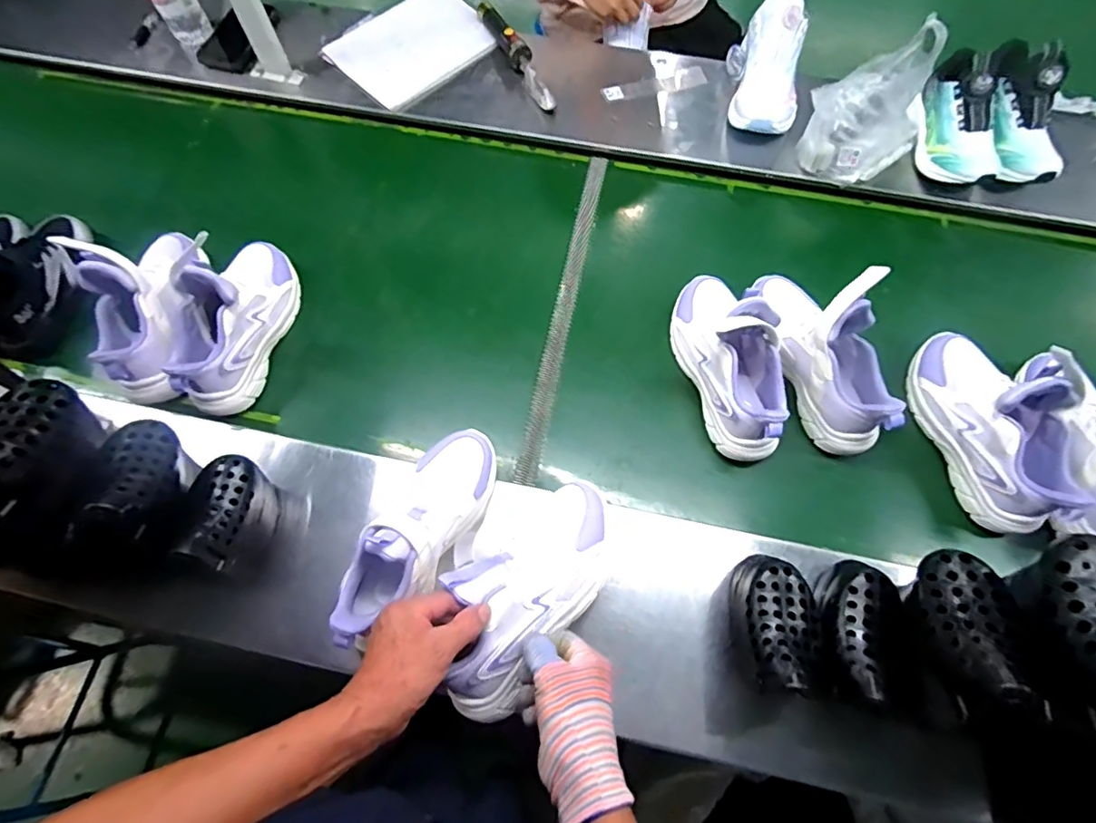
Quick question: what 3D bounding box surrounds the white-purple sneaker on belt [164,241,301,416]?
[{"bbox_3d":[-0.411,-0.127,0.699,0.084,0.128,0.248,14,69,5],"label":"white-purple sneaker on belt"}]

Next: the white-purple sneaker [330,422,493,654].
[{"bbox_3d":[-0.136,0.120,0.557,0.093,0.104,0.253,26,55,12],"label":"white-purple sneaker"}]

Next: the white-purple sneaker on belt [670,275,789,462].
[{"bbox_3d":[0.231,-0.076,0.670,0.088,0.126,0.252,-15,69,-7],"label":"white-purple sneaker on belt"}]

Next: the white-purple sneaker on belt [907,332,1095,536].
[{"bbox_3d":[0.538,0.003,0.630,0.086,0.145,0.253,-12,69,-6],"label":"white-purple sneaker on belt"}]

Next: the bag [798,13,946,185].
[{"bbox_3d":[0.493,-0.468,0.808,0.158,0.123,0.226,33,71,11],"label":"bag"}]

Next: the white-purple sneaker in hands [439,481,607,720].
[{"bbox_3d":[-0.020,0.169,0.518,0.114,0.081,0.236,31,65,13],"label":"white-purple sneaker in hands"}]

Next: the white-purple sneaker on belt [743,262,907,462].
[{"bbox_3d":[0.346,-0.086,0.659,0.090,0.151,0.256,-15,69,-7],"label":"white-purple sneaker on belt"}]

